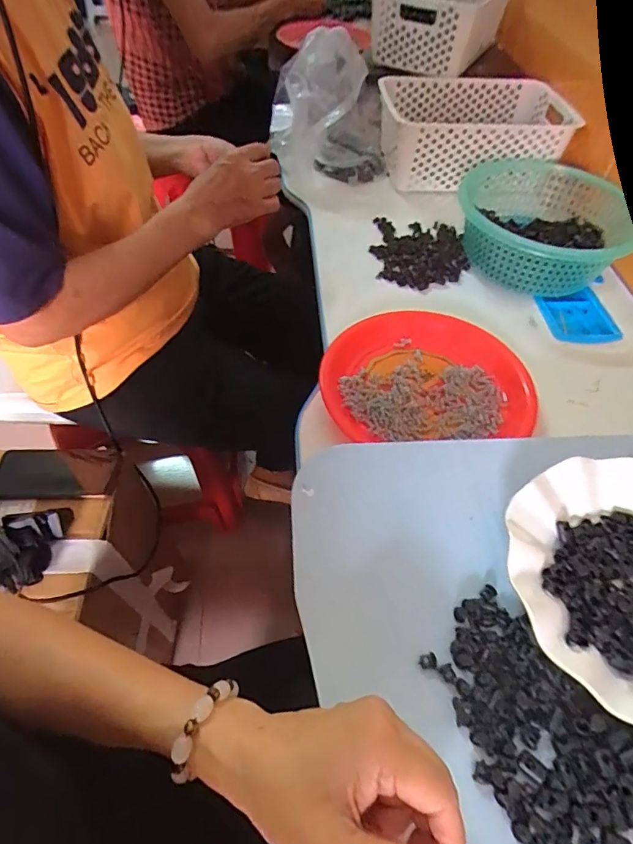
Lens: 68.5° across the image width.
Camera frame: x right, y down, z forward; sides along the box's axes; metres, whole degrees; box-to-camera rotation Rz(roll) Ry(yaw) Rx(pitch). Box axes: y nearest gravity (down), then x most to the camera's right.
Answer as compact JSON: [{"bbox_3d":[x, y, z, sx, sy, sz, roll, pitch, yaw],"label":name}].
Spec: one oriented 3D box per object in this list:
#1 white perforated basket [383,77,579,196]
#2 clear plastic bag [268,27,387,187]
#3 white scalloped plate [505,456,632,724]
[{"bbox_3d":[0.263,-0.494,0.805,0.293,0.114,0.204,-2,53,-3],"label":"white perforated basket"},{"bbox_3d":[0.022,-0.538,0.792,0.198,0.192,0.212,-2,53,-3],"label":"clear plastic bag"},{"bbox_3d":[0.228,0.112,0.328,0.174,0.026,0.180,1,53,-1],"label":"white scalloped plate"}]

